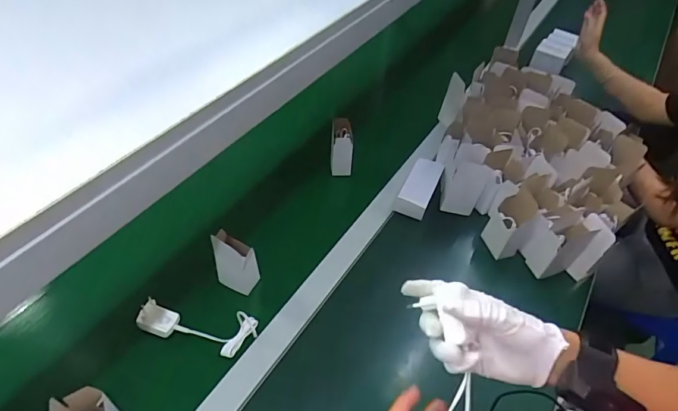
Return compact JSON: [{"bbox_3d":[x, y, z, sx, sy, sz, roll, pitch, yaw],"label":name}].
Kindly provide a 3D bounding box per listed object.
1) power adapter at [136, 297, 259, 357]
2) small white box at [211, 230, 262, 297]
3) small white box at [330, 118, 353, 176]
[{"bbox_3d":[-0.229,0.198,0.711,0.197,0.050,0.063,9,48,3],"label":"power adapter"},{"bbox_3d":[-0.177,0.091,0.752,0.078,0.131,0.052,16,49,10],"label":"small white box"},{"bbox_3d":[0.006,-0.128,0.972,0.049,0.112,0.067,0,48,-5],"label":"small white box"}]

